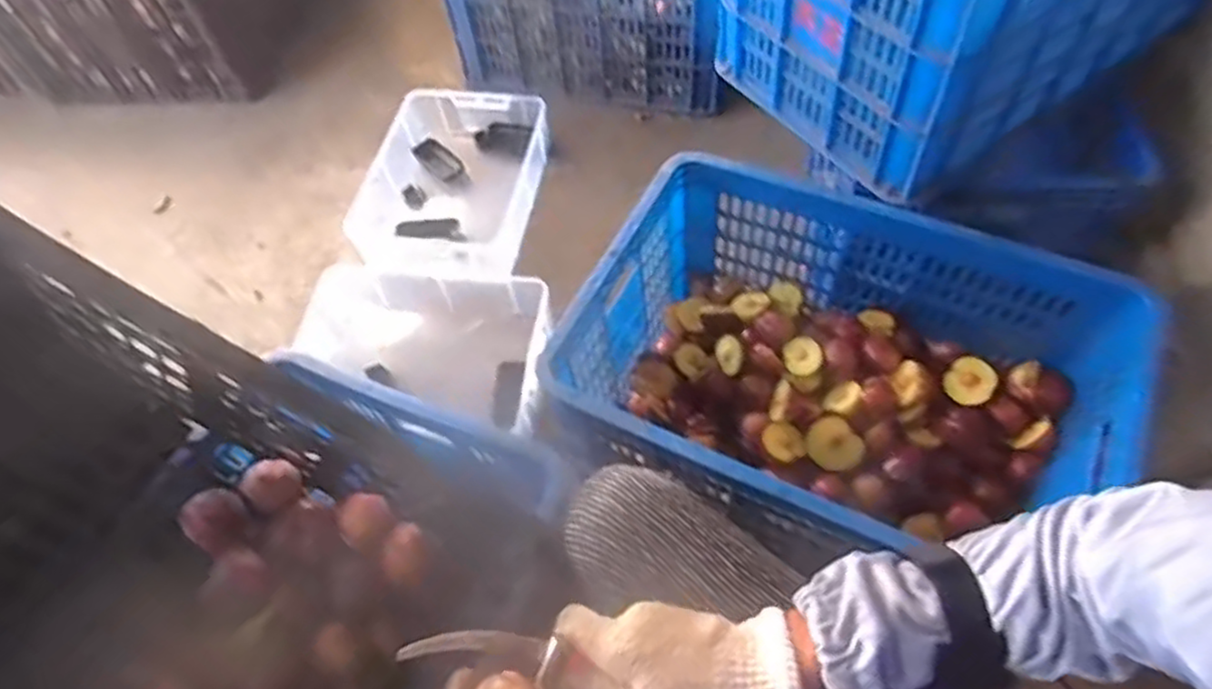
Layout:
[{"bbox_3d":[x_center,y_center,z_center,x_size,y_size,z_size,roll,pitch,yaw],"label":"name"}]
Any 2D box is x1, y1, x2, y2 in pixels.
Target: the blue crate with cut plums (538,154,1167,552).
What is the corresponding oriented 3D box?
[{"bbox_3d":[0.245,0.061,0.810,0.534,0.254,0.363,21,63,17],"label":"blue crate with cut plums"}]

